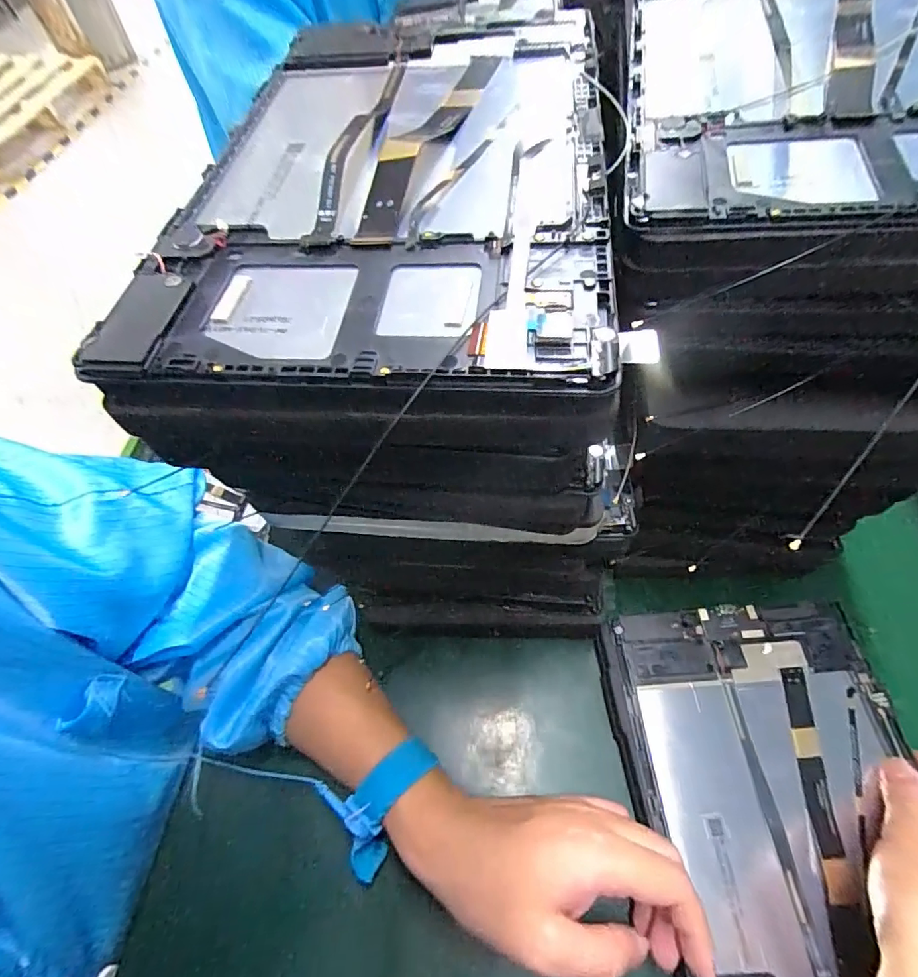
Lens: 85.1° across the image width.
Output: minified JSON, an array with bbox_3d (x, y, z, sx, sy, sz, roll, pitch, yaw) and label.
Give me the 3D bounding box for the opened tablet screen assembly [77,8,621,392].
[{"bbox_3d":[-0.021,-0.128,0.188,0.145,0.014,0.234,5,59,5],"label":"opened tablet screen assembly"}]

